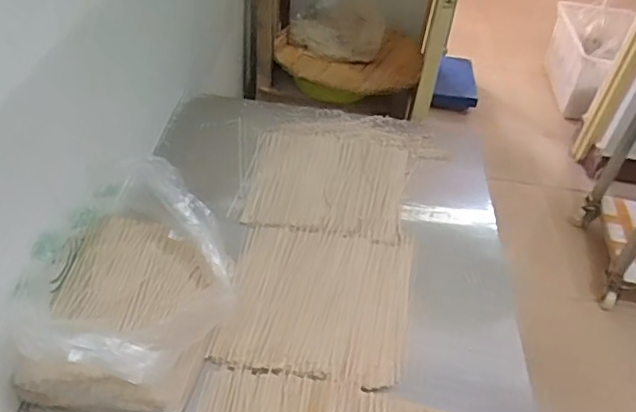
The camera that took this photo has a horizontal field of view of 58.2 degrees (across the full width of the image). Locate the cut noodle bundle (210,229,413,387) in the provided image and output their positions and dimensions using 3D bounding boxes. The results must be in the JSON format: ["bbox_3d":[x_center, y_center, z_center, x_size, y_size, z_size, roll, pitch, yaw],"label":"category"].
[{"bbox_3d":[0.007,0.121,0.785,0.245,0.033,0.251,15,40,-3],"label":"cut noodle bundle"}]

